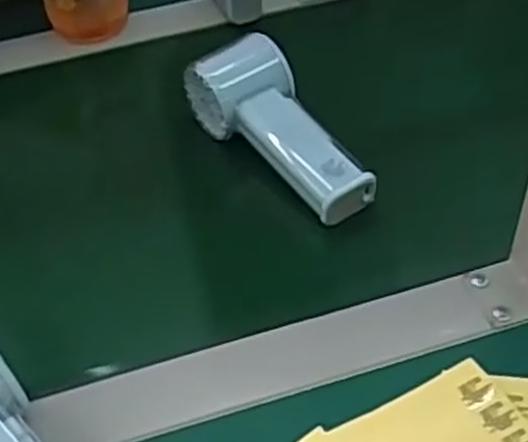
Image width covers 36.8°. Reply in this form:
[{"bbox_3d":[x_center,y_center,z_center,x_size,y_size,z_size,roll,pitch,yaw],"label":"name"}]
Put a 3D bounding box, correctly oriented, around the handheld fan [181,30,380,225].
[{"bbox_3d":[0.012,-0.058,0.524,0.059,0.048,0.150,-30,62,-23],"label":"handheld fan"}]

